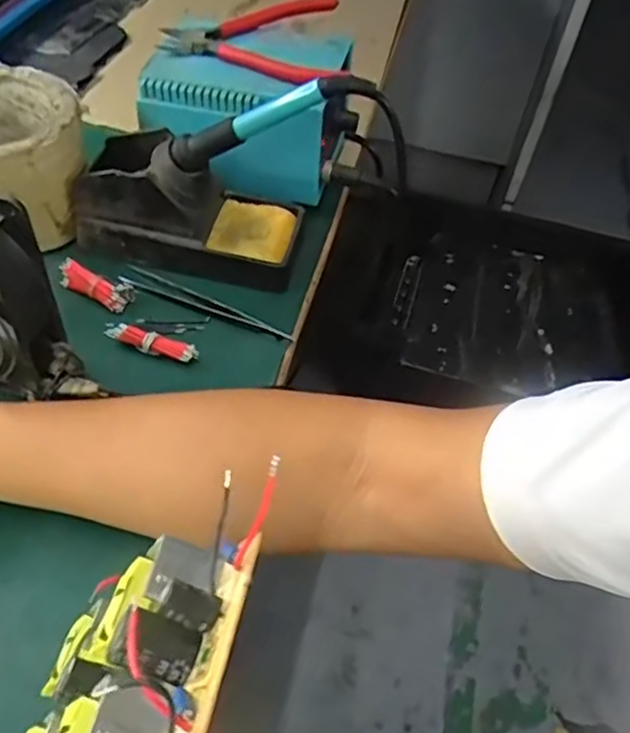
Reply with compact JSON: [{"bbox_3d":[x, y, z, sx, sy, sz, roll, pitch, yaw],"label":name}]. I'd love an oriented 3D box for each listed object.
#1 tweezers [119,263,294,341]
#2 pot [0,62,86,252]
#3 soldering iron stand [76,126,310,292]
[{"bbox_3d":[-0.071,-0.044,0.436,0.126,0.006,0.017,20,53,10],"label":"tweezers"},{"bbox_3d":[-0.207,-0.141,0.448,0.096,0.083,0.096,2,52,-3],"label":"pot"},{"bbox_3d":[-0.085,-0.113,0.451,0.146,0.065,0.072,11,52,4],"label":"soldering iron stand"}]

